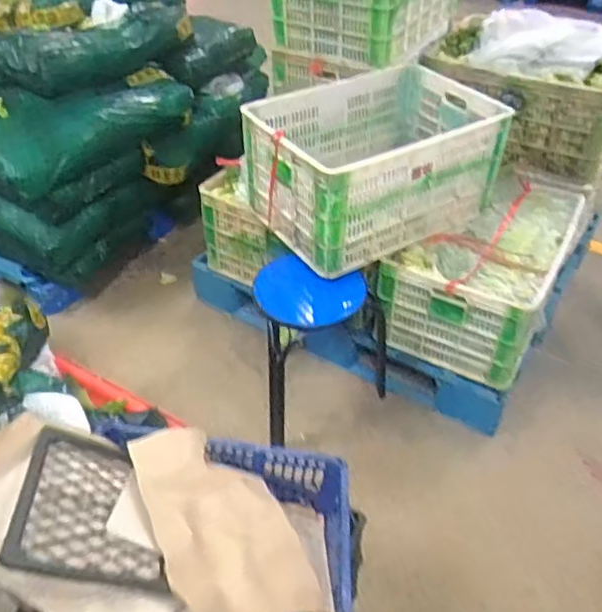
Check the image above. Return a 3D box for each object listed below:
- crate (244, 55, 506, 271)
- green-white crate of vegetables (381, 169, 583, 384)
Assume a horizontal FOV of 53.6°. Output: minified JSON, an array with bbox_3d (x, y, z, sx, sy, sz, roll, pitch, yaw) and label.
[{"bbox_3d":[0.191,-0.400,1.639,0.599,0.304,0.411,-23,47,-22],"label":"crate"},{"bbox_3d":[0.546,-0.139,1.781,0.396,0.315,0.635,22,47,22],"label":"green-white crate of vegetables"}]

